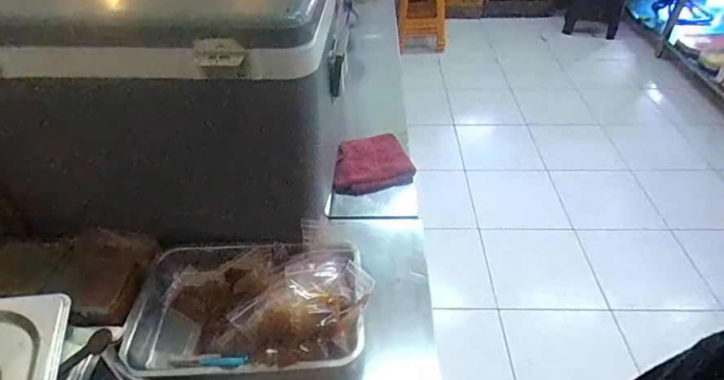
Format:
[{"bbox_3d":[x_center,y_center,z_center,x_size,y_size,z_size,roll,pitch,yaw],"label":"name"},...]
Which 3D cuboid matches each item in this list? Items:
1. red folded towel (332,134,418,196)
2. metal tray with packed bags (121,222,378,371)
[{"bbox_3d":[0.017,-0.058,0.914,0.154,0.036,0.143,-8,41,-8],"label":"red folded towel"},{"bbox_3d":[-0.153,0.152,0.646,0.315,0.096,0.202,-3,41,-2],"label":"metal tray with packed bags"}]

